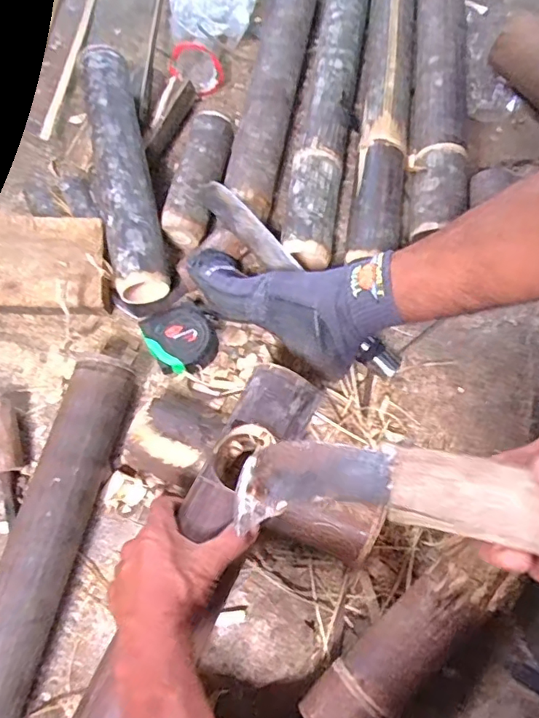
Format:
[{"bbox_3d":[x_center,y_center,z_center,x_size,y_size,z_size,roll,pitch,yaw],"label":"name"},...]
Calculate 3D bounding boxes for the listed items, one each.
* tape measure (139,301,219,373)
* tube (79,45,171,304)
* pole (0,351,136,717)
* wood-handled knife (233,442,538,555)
[{"bbox_3d":[-0.106,-0.028,0.640,0.085,0.038,0.092,0,69,0],"label":"tape measure"},{"bbox_3d":[-0.185,-0.239,0.665,0.063,0.060,0.343,-13,70,-5],"label":"tube"},{"bbox_3d":[-0.241,0.273,0.494,0.063,0.075,0.616,13,70,5],"label":"pole"},{"bbox_3d":[0.080,0.076,0.284,0.212,0.026,0.048,2,68,23],"label":"wood-handled knife"}]

